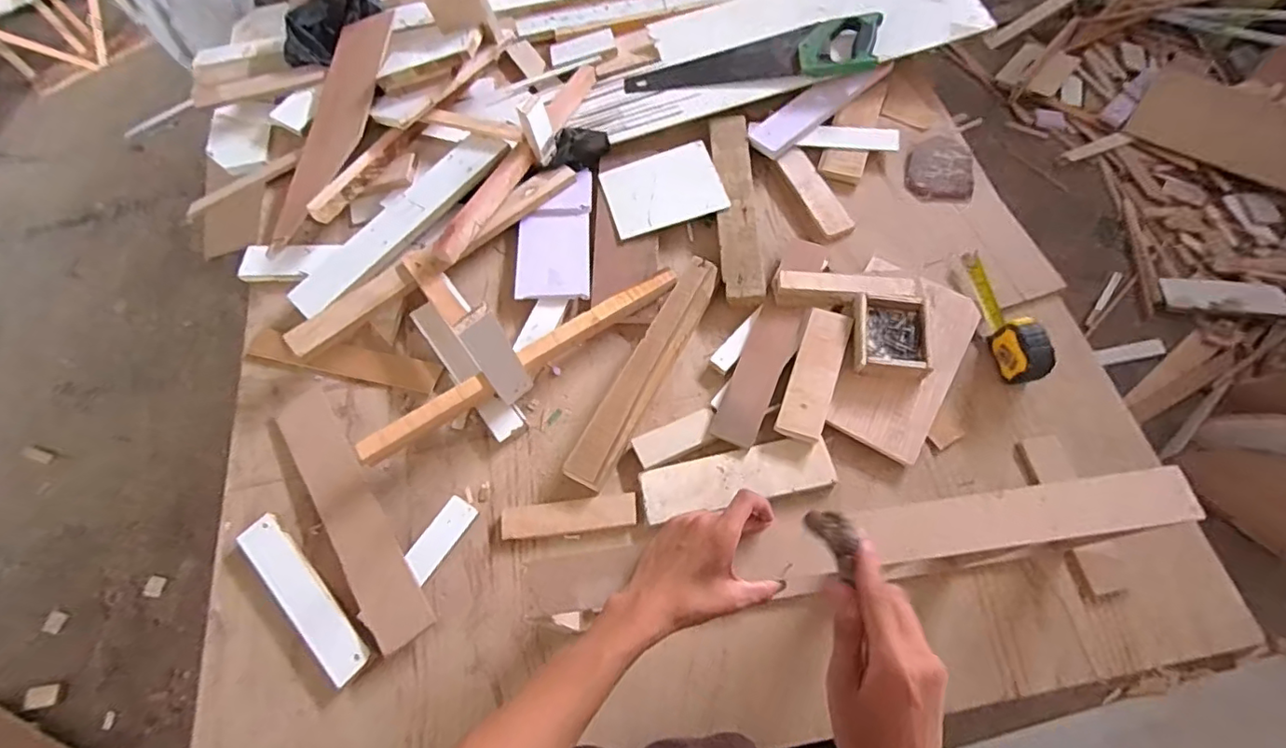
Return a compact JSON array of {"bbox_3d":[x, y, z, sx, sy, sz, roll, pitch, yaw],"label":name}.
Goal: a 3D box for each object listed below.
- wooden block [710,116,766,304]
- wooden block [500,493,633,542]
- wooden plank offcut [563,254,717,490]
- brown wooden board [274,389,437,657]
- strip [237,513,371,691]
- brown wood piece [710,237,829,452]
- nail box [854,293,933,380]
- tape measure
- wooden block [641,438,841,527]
[{"bbox_3d":[0.148,-0.274,0.939,0.059,0.025,0.365,-2,65,3],"label":"wooden block"},{"bbox_3d":[-0.096,0.186,0.757,0.173,0.023,0.040,-8,65,0],"label":"wooden block"},{"bbox_3d":[0.007,-0.012,0.828,0.055,0.026,0.375,25,69,15],"label":"wooden plank offcut"},{"bbox_3d":[-0.381,0.176,0.763,0.070,0.015,0.373,-30,67,-17],"label":"brown wooden board"},{"bbox_3d":[-0.424,0.276,0.729,0.241,0.015,0.052,41,74,20],"label":"strip"},{"bbox_3d":[0.191,-0.060,0.838,0.068,0.020,0.350,21,68,13],"label":"brown wood piece"},{"bbox_3d":[0.343,-0.052,0.809,0.101,0.042,0.114,3,65,5],"label":"nail box"},{"bbox_3d":[0.496,-0.090,0.803,0.042,0.062,0.213,-6,65,1],"label":"tape measure"},{"bbox_3d":[0.121,0.132,0.760,0.246,0.019,0.072,-13,65,-2],"label":"wooden block"}]

